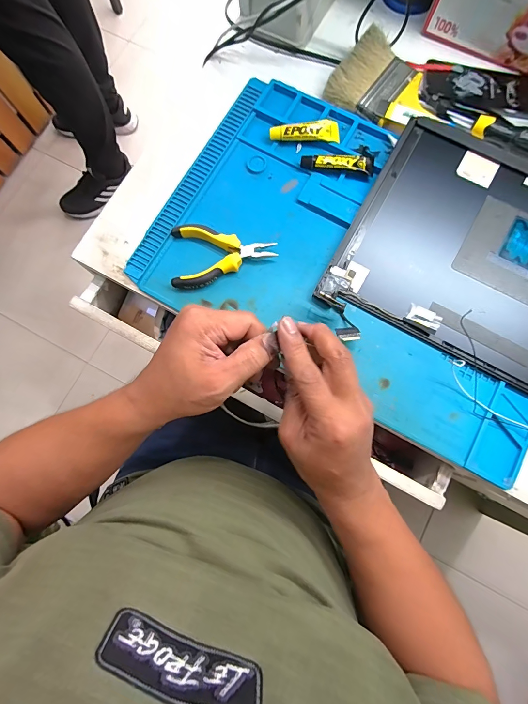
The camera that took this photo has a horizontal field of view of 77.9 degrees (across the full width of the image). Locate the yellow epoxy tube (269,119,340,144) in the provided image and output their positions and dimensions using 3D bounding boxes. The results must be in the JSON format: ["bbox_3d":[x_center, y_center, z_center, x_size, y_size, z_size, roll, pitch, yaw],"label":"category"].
[{"bbox_3d":[0.049,-0.266,0.395,0.084,0.019,0.024,-3,79,0],"label":"yellow epoxy tube"}]

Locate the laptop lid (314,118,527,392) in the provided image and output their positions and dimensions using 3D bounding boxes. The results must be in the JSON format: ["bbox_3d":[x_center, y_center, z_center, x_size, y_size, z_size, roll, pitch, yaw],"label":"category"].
[{"bbox_3d":[0.277,-0.088,0.358,0.361,0.018,0.244,29,81,5],"label":"laptop lid"}]

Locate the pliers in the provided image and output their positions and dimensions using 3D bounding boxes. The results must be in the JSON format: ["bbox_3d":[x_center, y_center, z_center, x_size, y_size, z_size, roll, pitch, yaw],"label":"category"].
[{"bbox_3d":[-0.047,-0.115,0.373,0.116,0.014,0.072,-9,80,-1],"label":"pliers"}]

